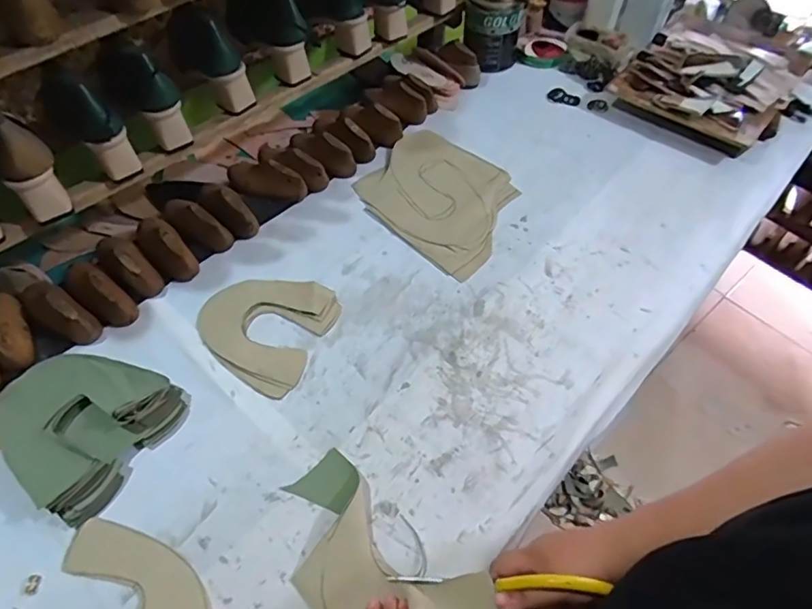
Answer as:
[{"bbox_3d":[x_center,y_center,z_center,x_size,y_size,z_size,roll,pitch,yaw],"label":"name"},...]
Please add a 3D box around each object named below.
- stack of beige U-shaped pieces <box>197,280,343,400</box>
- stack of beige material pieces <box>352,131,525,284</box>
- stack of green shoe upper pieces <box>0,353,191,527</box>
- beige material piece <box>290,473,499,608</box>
[{"bbox_3d":[-0.189,0.022,0.711,0.172,0.010,0.166,26,59,17],"label":"stack of beige U-shaped pieces"},{"bbox_3d":[0.055,-0.178,0.846,0.267,0.009,0.218,38,64,24],"label":"stack of beige material pieces"},{"bbox_3d":[-0.375,0.131,0.610,0.171,0.047,0.169,27,59,18],"label":"stack of green shoe upper pieces"},{"bbox_3d":[-0.003,0.266,0.519,0.193,0.030,0.128,9,54,26],"label":"beige material piece"}]

